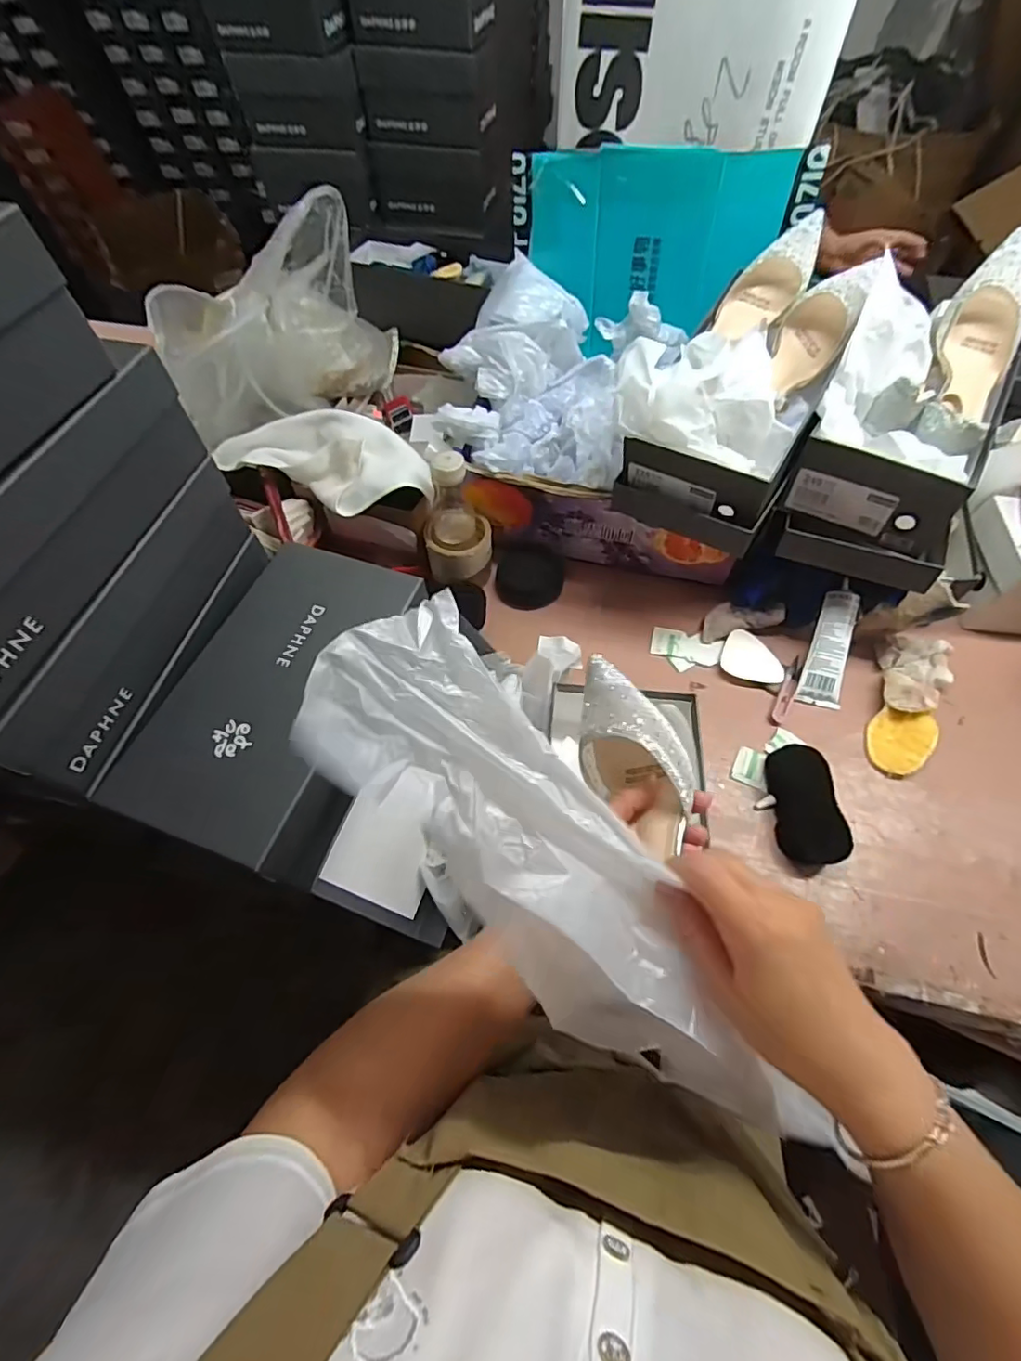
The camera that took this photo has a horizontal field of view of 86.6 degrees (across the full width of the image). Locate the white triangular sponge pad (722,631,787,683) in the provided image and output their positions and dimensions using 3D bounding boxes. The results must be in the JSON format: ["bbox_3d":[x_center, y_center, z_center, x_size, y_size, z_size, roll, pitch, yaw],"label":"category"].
[{"bbox_3d":[0.313,-0.028,0.695,0.076,0.010,0.064,20,64,12],"label":"white triangular sponge pad"}]

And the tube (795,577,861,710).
[{"bbox_3d":[0.397,-0.045,0.671,0.049,0.023,0.154,12,93,8],"label":"tube"}]

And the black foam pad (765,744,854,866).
[{"bbox_3d":[0.327,0.136,0.599,0.064,0.034,0.127,2,62,2],"label":"black foam pad"}]

